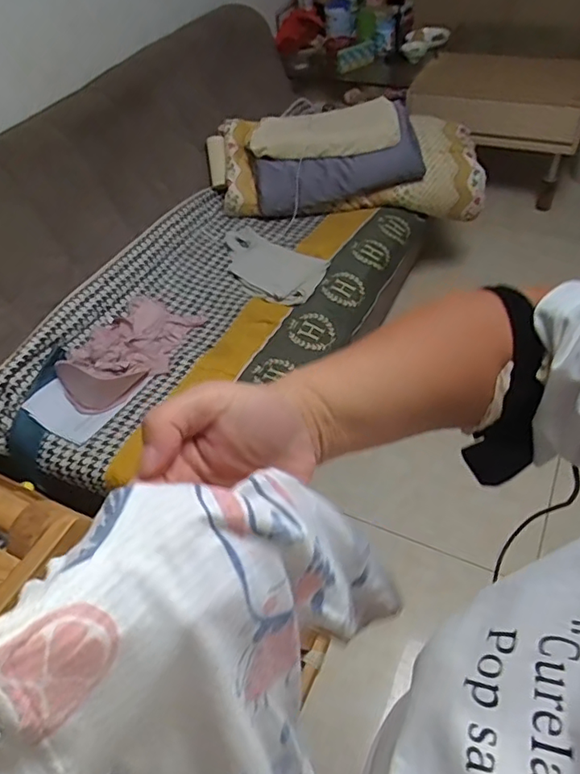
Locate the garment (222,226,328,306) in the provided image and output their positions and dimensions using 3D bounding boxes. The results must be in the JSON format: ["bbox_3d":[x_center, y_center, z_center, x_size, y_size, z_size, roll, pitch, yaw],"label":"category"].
[{"bbox_3d":[-0.075,-0.412,1.809,0.233,0.029,0.453,-35,54,-22],"label":"garment"}]

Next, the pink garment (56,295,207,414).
[{"bbox_3d":[-0.464,-0.116,1.583,0.246,0.112,0.475,12,51,17],"label":"pink garment"}]

